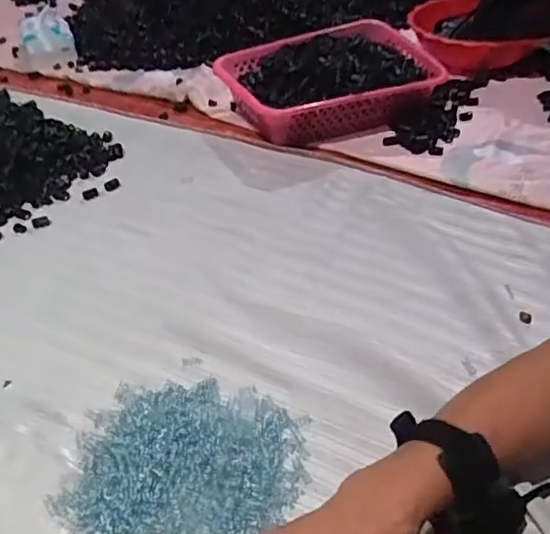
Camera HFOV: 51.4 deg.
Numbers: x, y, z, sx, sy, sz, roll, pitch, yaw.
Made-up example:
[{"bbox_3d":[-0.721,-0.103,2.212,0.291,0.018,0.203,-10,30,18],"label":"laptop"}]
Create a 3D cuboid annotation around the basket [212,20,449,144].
[{"bbox_3d":[0.091,-0.306,0.942,0.351,0.111,0.227,-18,44,-18],"label":"basket"}]

